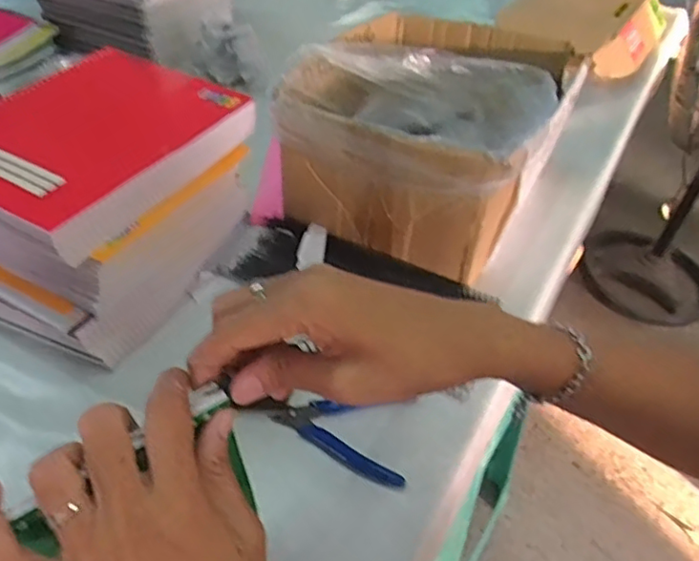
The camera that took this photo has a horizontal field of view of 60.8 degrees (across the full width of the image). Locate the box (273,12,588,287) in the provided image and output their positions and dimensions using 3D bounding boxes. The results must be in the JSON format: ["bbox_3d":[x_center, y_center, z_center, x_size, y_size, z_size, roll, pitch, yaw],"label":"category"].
[{"bbox_3d":[0.093,-0.171,0.702,0.269,0.160,0.297,23,47,18],"label":"box"}]

